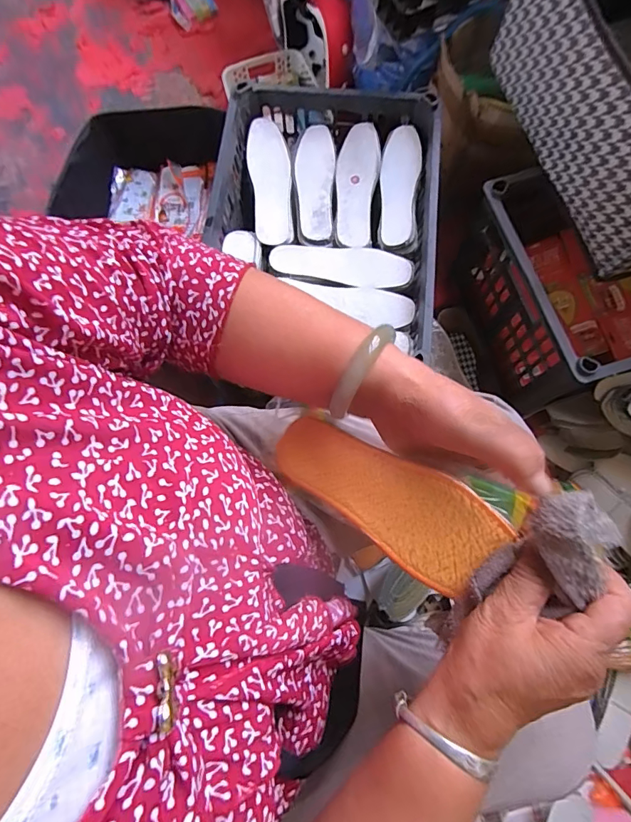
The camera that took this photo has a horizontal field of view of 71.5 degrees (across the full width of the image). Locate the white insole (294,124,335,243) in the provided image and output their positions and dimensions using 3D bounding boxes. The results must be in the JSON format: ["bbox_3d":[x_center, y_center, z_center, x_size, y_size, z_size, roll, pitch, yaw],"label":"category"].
[{"bbox_3d":[-0.004,-0.383,0.739,0.065,0.016,0.214,3,76,1],"label":"white insole"}]

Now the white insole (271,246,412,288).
[{"bbox_3d":[0.039,-0.232,0.698,0.217,0.012,0.068,5,73,7],"label":"white insole"}]

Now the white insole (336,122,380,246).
[{"bbox_3d":[0.066,-0.375,0.729,0.065,0.030,0.218,7,76,2],"label":"white insole"}]

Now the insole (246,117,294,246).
[{"bbox_3d":[-0.075,-0.385,0.735,0.068,0.013,0.233,-7,76,-1],"label":"insole"}]

